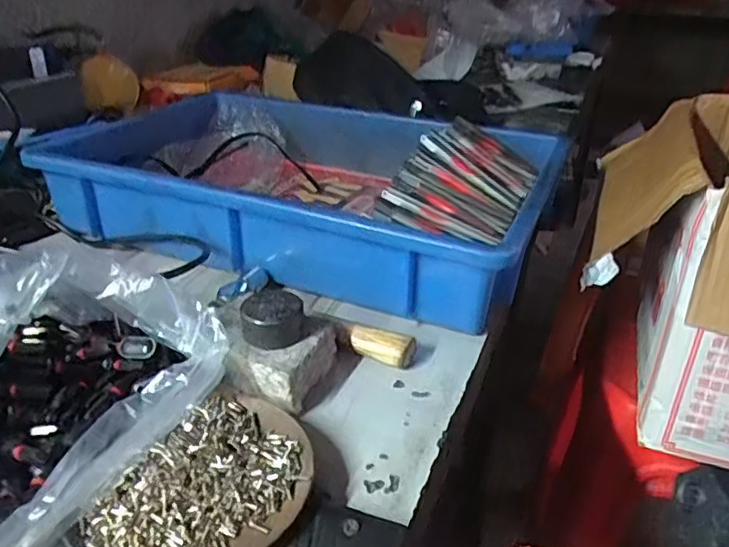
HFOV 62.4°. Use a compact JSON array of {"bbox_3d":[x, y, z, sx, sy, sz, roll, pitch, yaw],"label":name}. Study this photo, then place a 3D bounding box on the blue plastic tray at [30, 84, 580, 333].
[{"bbox_3d":[-0.069,-0.091,0.581,0.473,0.079,0.291,12,31,20],"label":"blue plastic tray"}]

